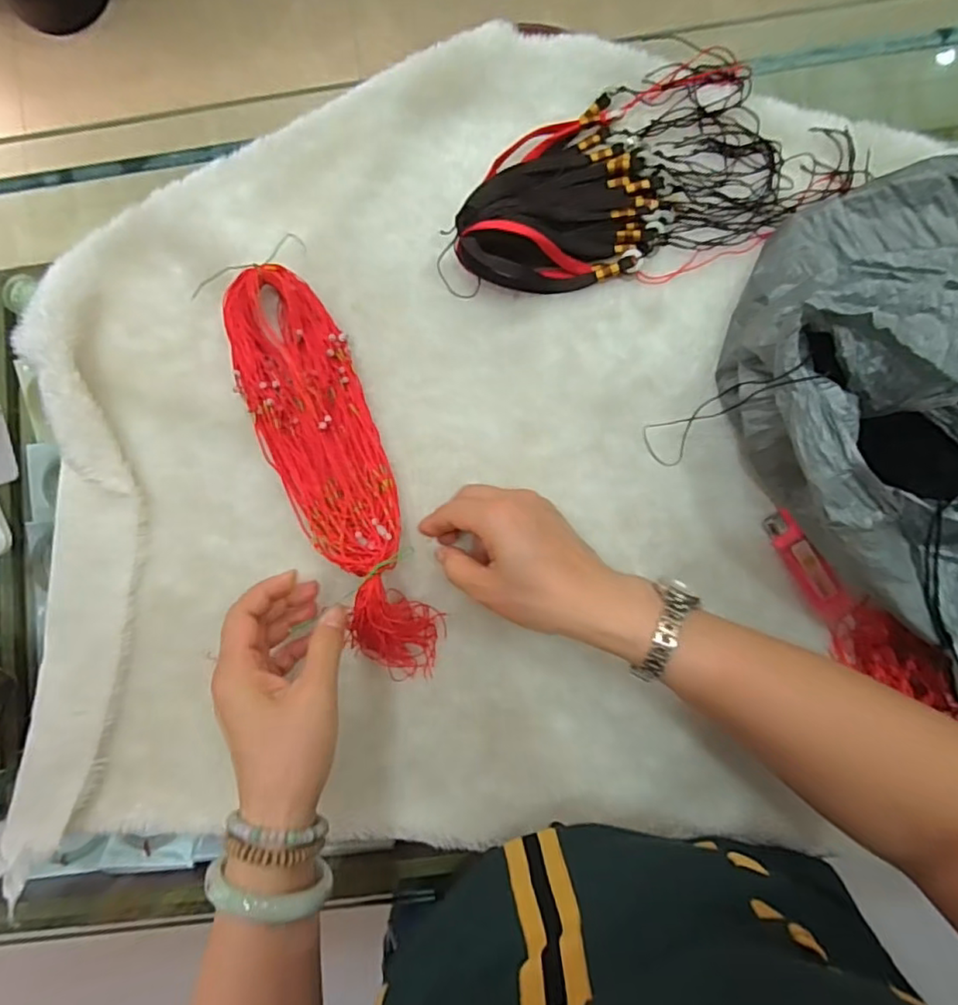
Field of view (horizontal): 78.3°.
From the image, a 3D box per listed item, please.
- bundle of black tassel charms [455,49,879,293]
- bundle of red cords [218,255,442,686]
[{"bbox_3d":[0.111,-0.220,0.397,0.257,0.035,0.126,-21,88,2],"label":"bundle of black tassel charms"},{"bbox_3d":[-0.099,-0.019,0.397,0.075,0.042,0.283,-21,89,2],"label":"bundle of red cords"}]

